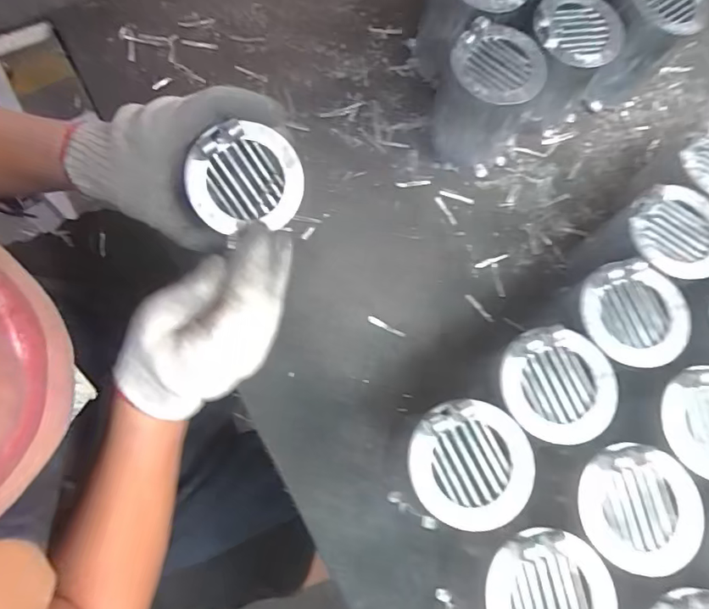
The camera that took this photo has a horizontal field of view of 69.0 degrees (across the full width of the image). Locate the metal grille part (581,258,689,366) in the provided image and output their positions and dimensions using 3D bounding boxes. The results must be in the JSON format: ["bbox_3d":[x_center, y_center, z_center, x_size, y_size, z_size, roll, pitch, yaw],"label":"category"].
[{"bbox_3d":[0.232,0.007,0.418,0.088,0.024,0.081,2,73,-6],"label":"metal grille part"}]

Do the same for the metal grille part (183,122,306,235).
[{"bbox_3d":[-0.083,-0.096,0.387,0.082,0.020,0.078,-3,98,-19],"label":"metal grille part"}]

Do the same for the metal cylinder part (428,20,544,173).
[{"bbox_3d":[0.131,-0.207,0.522,0.088,0.130,0.093,2,73,-6],"label":"metal cylinder part"}]

